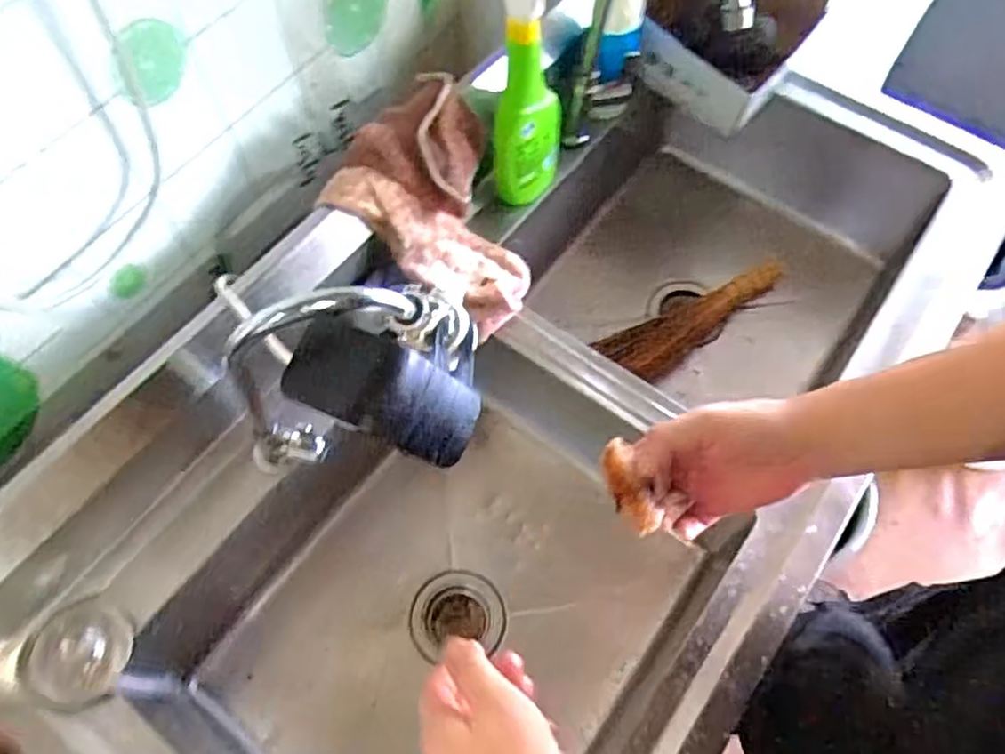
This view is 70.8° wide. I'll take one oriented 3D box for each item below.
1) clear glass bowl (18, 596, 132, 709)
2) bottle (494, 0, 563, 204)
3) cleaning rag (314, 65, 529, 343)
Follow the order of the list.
[{"bbox_3d":[-0.384,0.247,0.633,0.085,0.027,0.090,1,64,-1],"label":"clear glass bowl"},{"bbox_3d":[0.032,-0.308,0.761,0.073,0.274,0.080,8,64,2],"label":"bottle"},{"bbox_3d":[-0.051,-0.178,0.768,0.201,0.158,0.191,34,68,14],"label":"cleaning rag"}]

